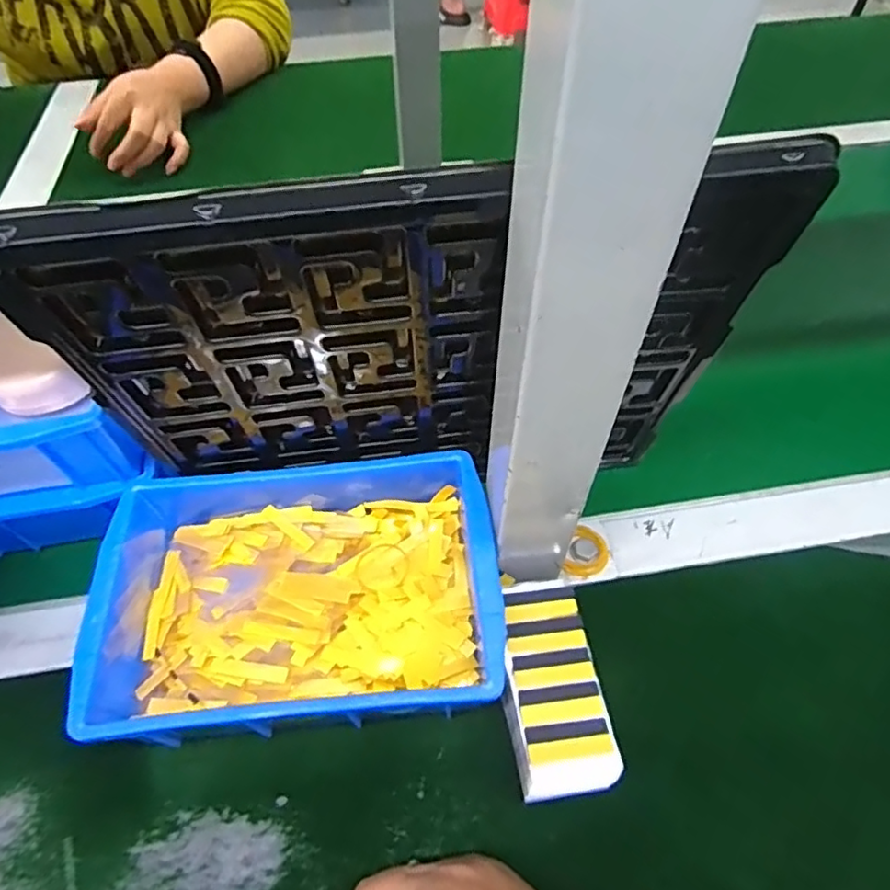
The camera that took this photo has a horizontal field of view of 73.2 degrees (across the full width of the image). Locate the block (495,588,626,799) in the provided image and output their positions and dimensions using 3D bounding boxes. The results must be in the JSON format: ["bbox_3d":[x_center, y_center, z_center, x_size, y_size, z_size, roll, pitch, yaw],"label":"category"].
[{"bbox_3d":[0.053,0.125,0.310,0.049,0.035,0.098,-8,54,-2],"label":"block"}]

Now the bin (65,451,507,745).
[{"bbox_3d":[-0.075,0.078,0.329,0.201,0.062,0.144,-6,54,-1],"label":"bin"}]

